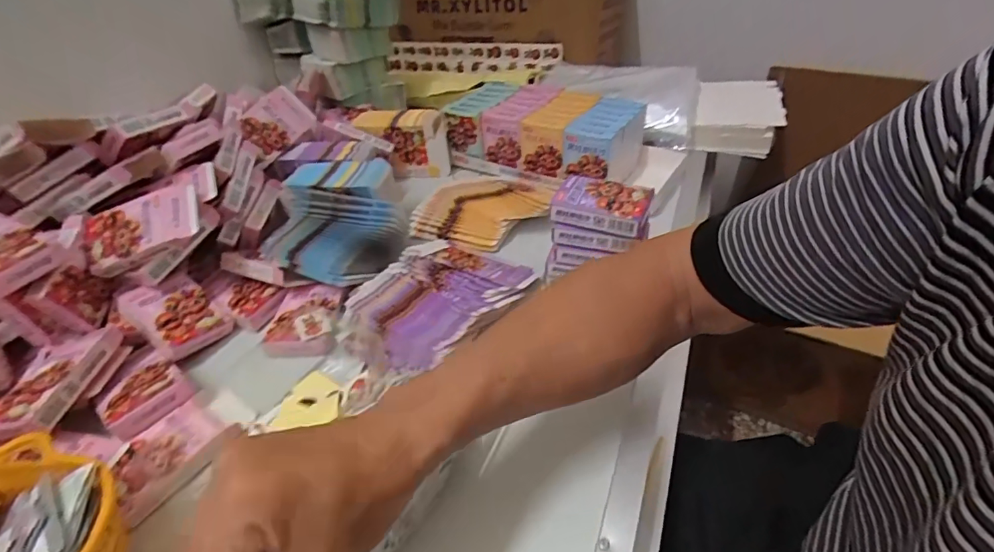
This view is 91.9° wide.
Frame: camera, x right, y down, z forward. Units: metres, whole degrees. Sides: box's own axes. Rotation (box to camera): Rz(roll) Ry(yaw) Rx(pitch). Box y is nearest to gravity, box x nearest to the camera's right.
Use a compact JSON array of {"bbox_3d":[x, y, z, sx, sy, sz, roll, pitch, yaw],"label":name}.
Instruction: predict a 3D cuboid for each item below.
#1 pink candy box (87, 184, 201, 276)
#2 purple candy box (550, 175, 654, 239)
[{"bbox_3d":[-0.369,-0.051,0.498,0.120,0.013,0.068,-20,73,3],"label":"pink candy box"},{"bbox_3d":[0.106,-0.073,0.481,0.089,0.025,0.060,12,45,20],"label":"purple candy box"}]

